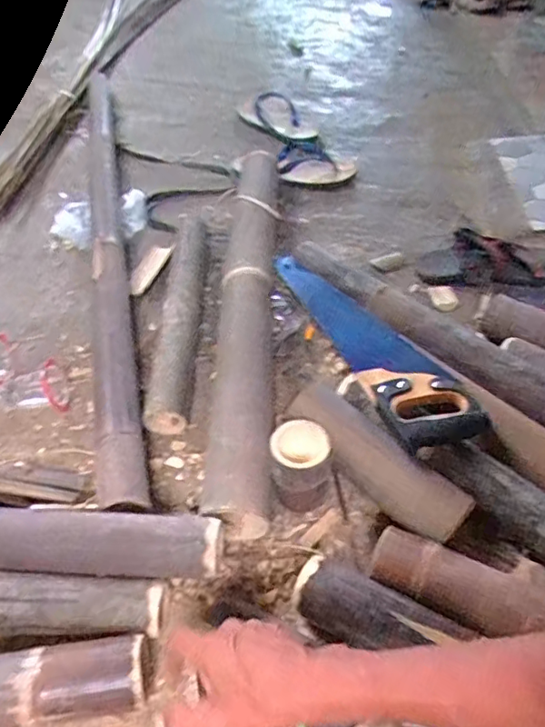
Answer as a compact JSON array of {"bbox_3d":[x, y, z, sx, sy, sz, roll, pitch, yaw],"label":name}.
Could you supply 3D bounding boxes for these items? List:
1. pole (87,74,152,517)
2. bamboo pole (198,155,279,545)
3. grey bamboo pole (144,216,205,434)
[{"bbox_3d":[-0.314,-0.278,1.059,0.061,0.059,1.270,-8,48,-11],"label":"pole"},{"bbox_3d":[-0.037,-0.115,0.908,0.087,0.079,0.815,2,46,-1],"label":"bamboo pole"},{"bbox_3d":[-0.148,-0.095,0.898,0.060,0.062,0.461,1,47,-3],"label":"grey bamboo pole"}]

